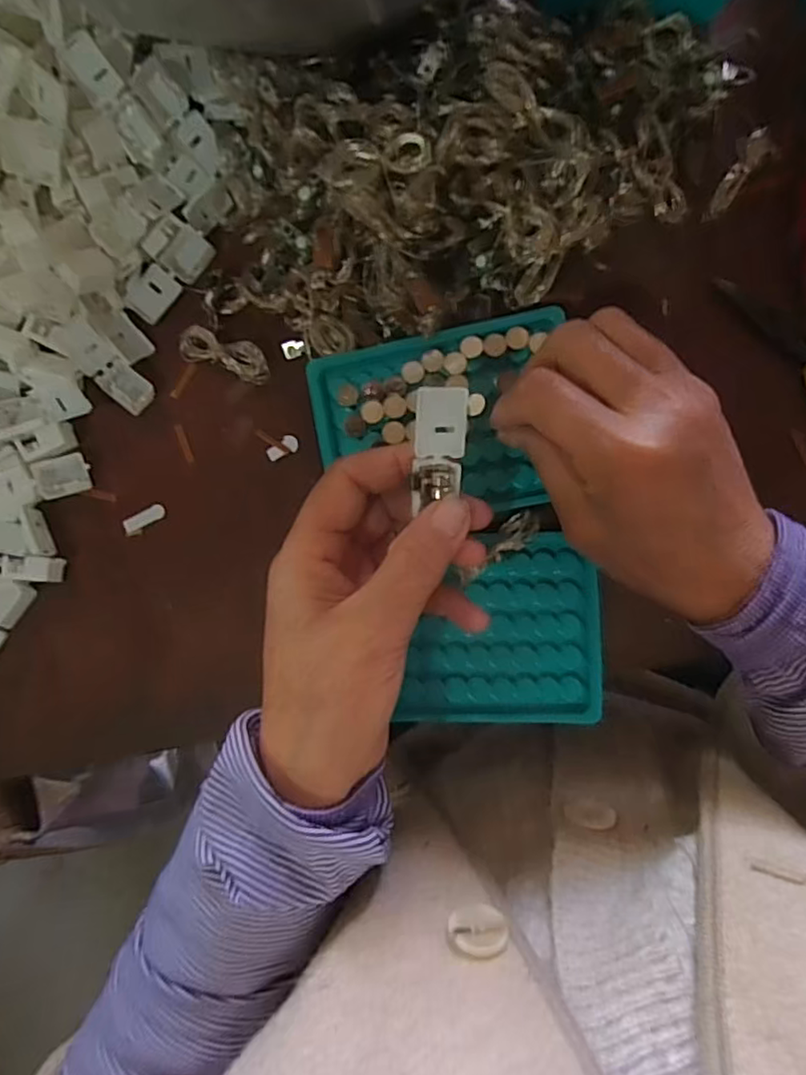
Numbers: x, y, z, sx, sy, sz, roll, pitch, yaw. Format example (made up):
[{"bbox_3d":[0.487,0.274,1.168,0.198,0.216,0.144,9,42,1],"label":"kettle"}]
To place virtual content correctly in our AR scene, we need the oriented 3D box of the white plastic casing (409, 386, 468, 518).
[{"bbox_3d":[0.014,-0.035,0.241,0.019,0.006,0.046,6,111,4],"label":"white plastic casing"}]

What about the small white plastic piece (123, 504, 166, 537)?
[{"bbox_3d":[-0.141,-0.010,0.336,0.024,0.004,0.010,-33,86,1],"label":"small white plastic piece"}]

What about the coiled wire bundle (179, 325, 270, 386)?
[{"bbox_3d":[-0.098,-0.100,0.334,0.053,0.011,0.018,20,88,4],"label":"coiled wire bundle"}]

